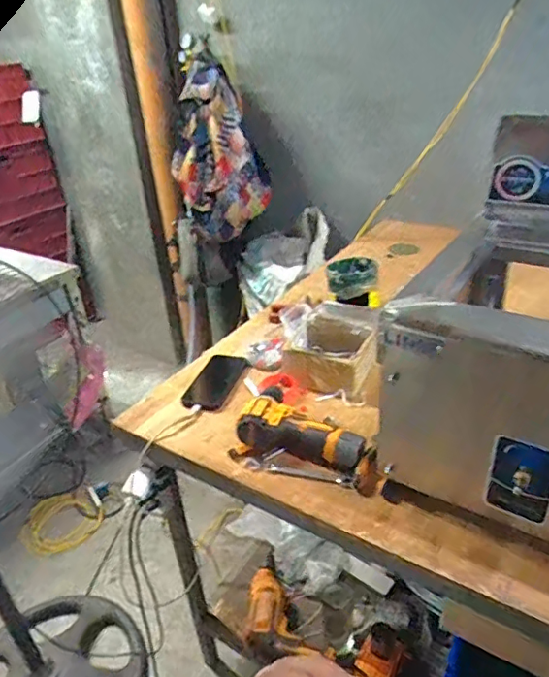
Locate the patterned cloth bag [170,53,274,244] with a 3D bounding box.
[{"bbox_3d":[-0.184,-0.603,1.771,0.297,0.478,0.204,-9,31,-8],"label":"patterned cloth bag"}]

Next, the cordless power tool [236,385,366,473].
[{"bbox_3d":[0.055,0.146,0.906,0.203,0.070,0.133,8,33,20],"label":"cordless power tool"}]

